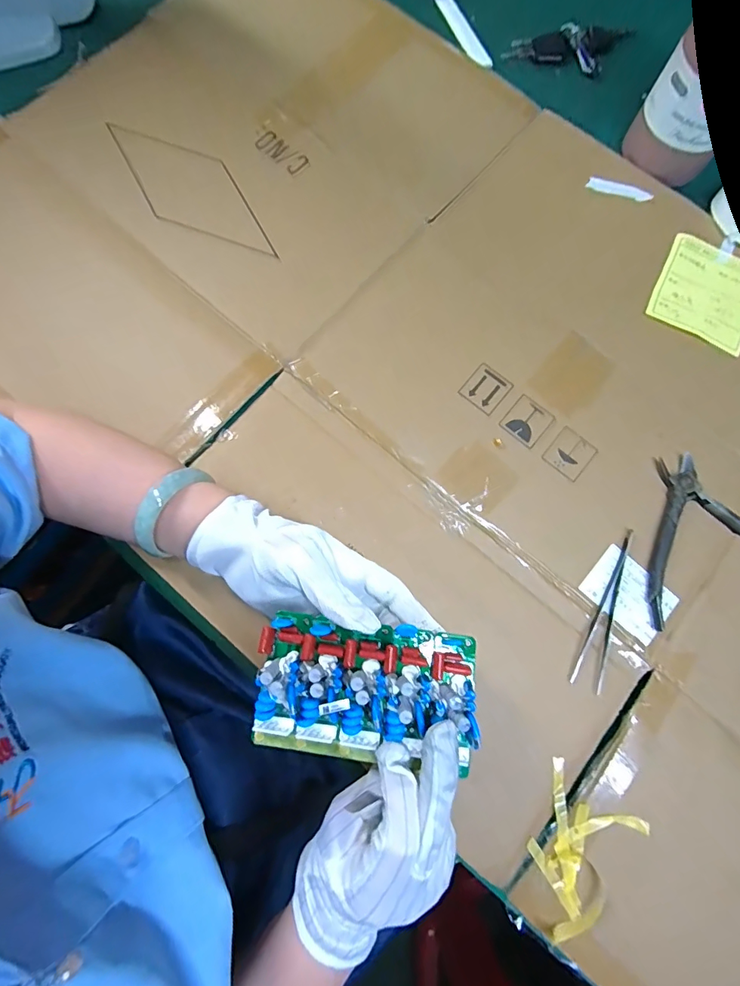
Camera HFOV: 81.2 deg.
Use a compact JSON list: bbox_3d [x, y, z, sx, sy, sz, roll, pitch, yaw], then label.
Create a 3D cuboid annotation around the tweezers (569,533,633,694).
[{"bbox_3d":[0.194,0.093,0.354,0.021,0.005,0.133,23,77,4],"label":"tweezers"}]

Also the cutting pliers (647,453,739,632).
[{"bbox_3d":[0.284,0.033,0.367,0.129,0.011,0.133,-11,77,-4],"label":"cutting pliers"}]

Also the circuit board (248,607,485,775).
[{"bbox_3d":[-0.004,0.119,0.256,0.128,0.035,0.074,7,77,0],"label":"circuit board"}]

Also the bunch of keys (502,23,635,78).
[{"bbox_3d":[0.234,-0.510,0.502,0.143,0.030,0.053,-6,77,-3],"label":"bunch of keys"}]

